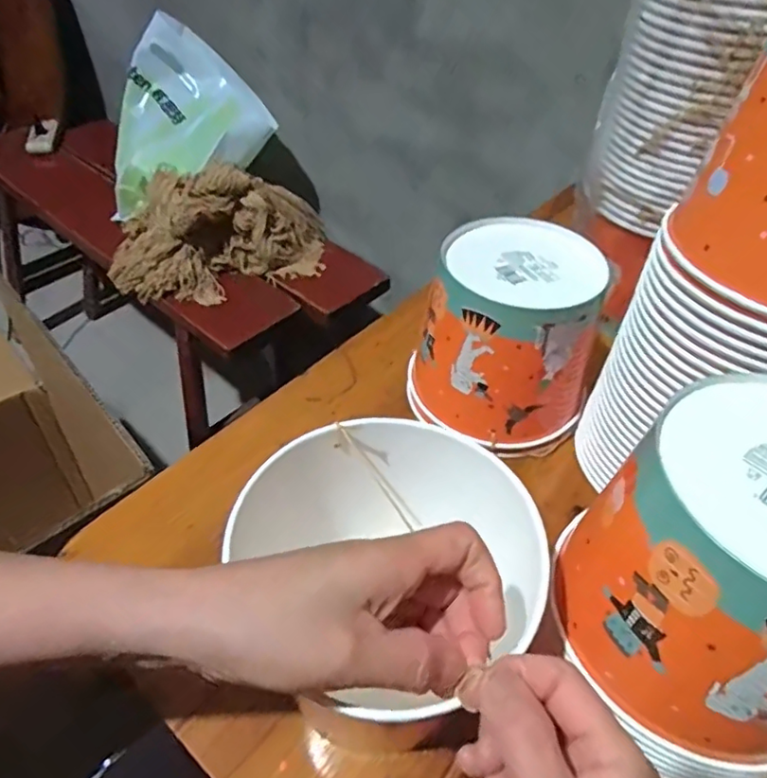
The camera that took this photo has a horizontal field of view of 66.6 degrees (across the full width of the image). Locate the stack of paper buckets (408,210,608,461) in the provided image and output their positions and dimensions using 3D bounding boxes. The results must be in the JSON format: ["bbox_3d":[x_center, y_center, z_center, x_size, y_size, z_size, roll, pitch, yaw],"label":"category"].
[{"bbox_3d":[0.109,-0.044,0.499,0.140,0.141,0.136,21,48,15],"label":"stack of paper buckets"}]

